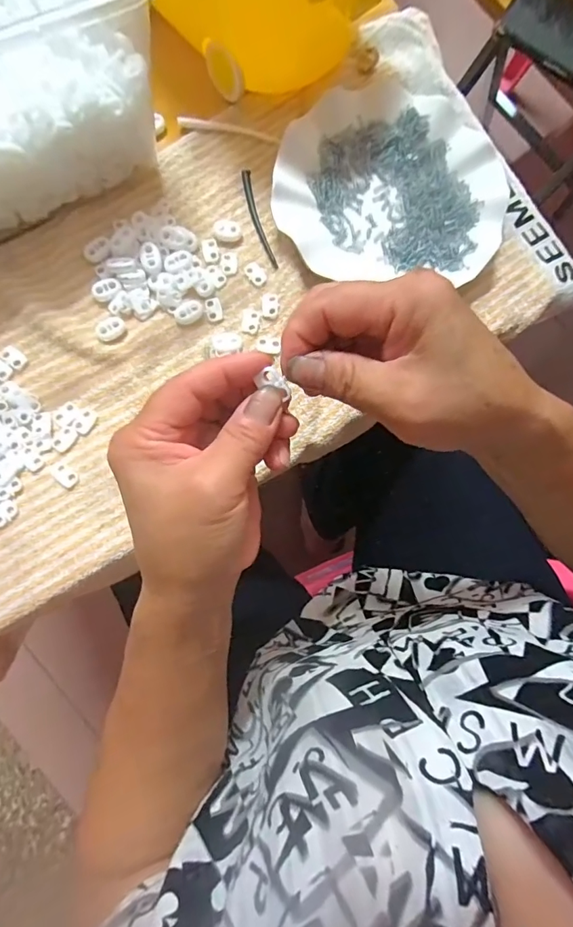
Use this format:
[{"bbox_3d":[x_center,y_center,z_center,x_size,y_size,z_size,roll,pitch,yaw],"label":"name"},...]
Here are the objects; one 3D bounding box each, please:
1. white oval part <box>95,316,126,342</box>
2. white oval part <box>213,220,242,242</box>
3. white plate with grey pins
[{"bbox_3d":[-0.133,-0.103,0.336,0.022,0.005,0.016,-34,86,-9],"label":"white oval part"},{"bbox_3d":[-0.047,-0.186,0.352,0.020,0.005,0.016,18,80,4],"label":"white oval part"},{"bbox_3d":[0.082,-0.237,0.359,0.181,0.031,0.182,0,79,1],"label":"white plate with grey pins"}]

